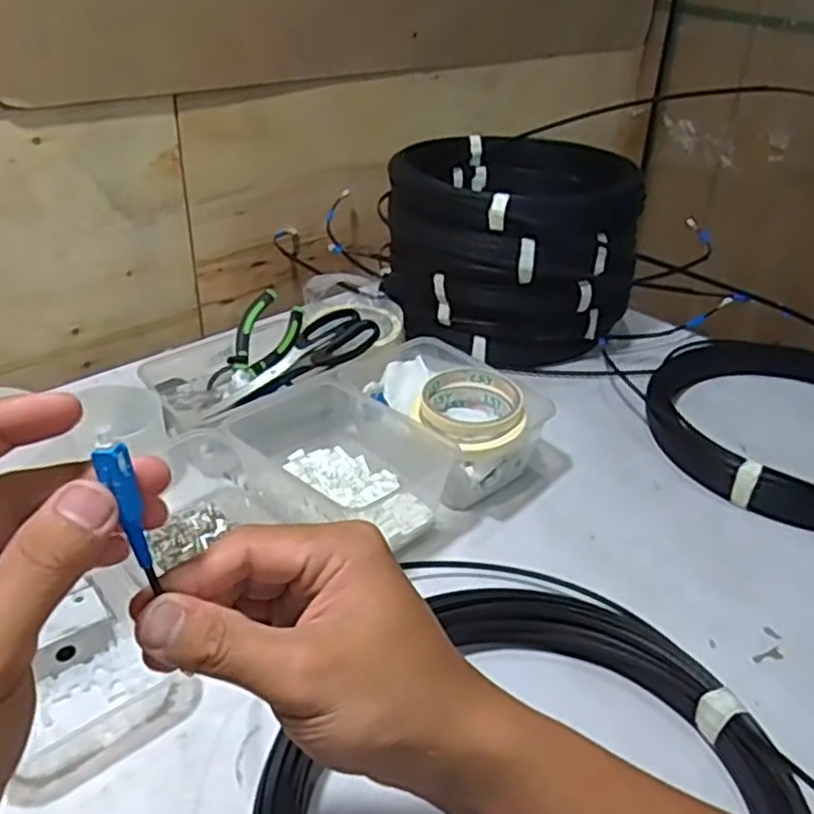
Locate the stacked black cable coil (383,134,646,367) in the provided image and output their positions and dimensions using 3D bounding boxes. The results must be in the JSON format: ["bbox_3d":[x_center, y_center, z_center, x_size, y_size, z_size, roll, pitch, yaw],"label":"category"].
[{"bbox_3d":[0.119,-0.186,0.882,0.268,0.190,0.268,2,34,-2],"label":"stacked black cable coil"}]

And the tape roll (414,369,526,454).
[{"bbox_3d":[0.054,0.000,0.658,0.097,0.029,0.097,1,31,-1],"label":"tape roll"}]

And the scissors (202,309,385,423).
[{"bbox_3d":[-0.114,-0.044,0.725,0.174,0.026,0.074,-32,42,-6],"label":"scissors"}]

